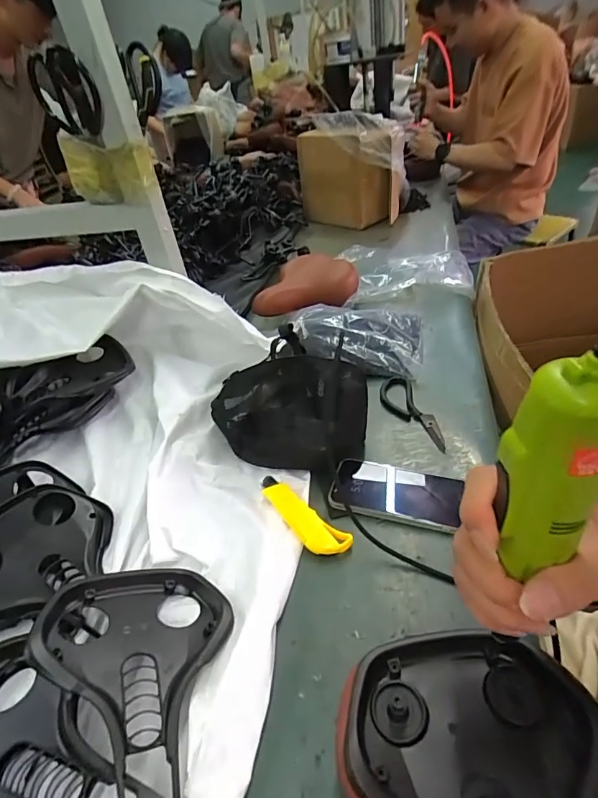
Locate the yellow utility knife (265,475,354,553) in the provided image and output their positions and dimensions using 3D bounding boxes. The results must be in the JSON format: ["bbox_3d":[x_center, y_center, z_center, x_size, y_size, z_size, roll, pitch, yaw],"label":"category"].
[{"bbox_3d":[-0.002,0.141,0.540,0.042,0.014,0.148,-34,47,-29],"label":"yellow utility knife"}]

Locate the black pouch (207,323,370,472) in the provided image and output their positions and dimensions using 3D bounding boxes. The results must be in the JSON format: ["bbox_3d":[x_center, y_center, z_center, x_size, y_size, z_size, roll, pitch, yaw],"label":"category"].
[{"bbox_3d":[-0.019,0.004,0.610,0.216,0.130,0.141,-3,39,10],"label":"black pouch"}]

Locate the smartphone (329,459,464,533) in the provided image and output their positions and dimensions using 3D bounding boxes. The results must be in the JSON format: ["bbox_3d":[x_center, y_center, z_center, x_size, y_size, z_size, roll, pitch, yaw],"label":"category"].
[{"bbox_3d":[0.119,0.115,0.552,0.150,0.016,0.083,7,41,16],"label":"smartphone"}]

